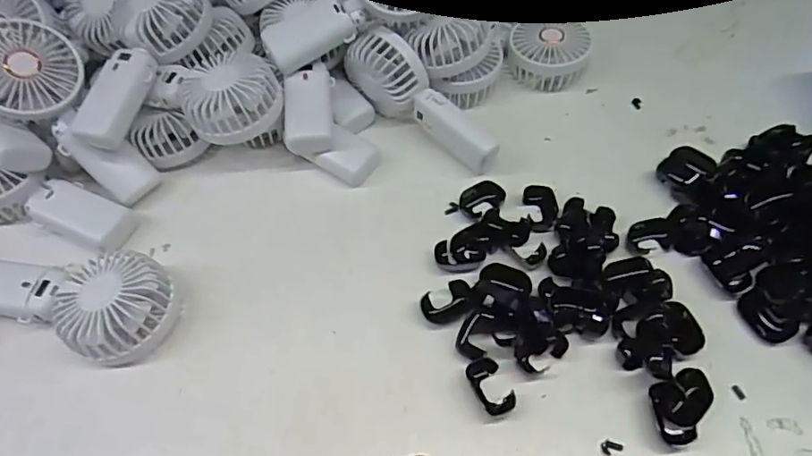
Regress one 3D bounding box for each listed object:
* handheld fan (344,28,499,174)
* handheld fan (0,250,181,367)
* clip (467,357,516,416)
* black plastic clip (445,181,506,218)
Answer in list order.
[{"bbox_3d":[0.014,-0.118,0.509,0.177,0.081,0.043,41,66,9],"label":"handheld fan"},{"bbox_3d":[-0.265,0.050,0.417,0.174,0.048,0.084,17,58,13],"label":"handheld fan"},{"bbox_3d":[0.062,0.117,0.388,0.024,0.012,0.043,-22,58,-12],"label":"clip"},{"bbox_3d":[0.064,-0.025,0.481,0.050,0.015,0.028,-27,59,-15],"label":"black plastic clip"}]

